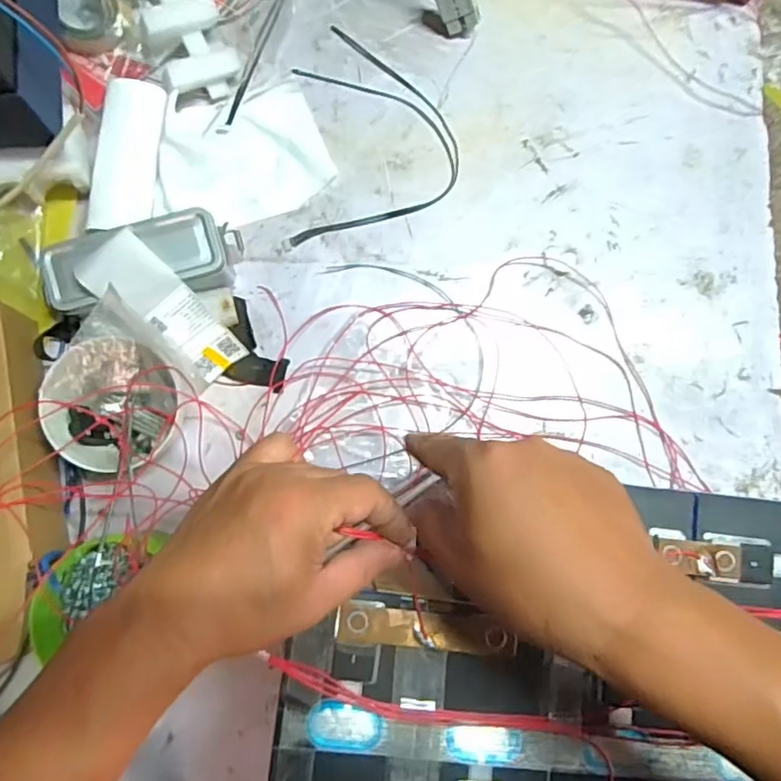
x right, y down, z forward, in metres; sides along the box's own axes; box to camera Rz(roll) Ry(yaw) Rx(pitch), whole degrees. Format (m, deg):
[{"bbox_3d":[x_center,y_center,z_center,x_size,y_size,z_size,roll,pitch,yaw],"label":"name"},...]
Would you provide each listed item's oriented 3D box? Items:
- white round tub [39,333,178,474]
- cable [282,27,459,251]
[{"bbox_3d":[-0.239,0.013,0.510,0.107,0.056,0.108,0,84,-3],"label":"white round tub"},{"bbox_3d":[-0.015,-0.248,0.579,0.166,0.011,0.225,3,84,-3],"label":"cable"}]

